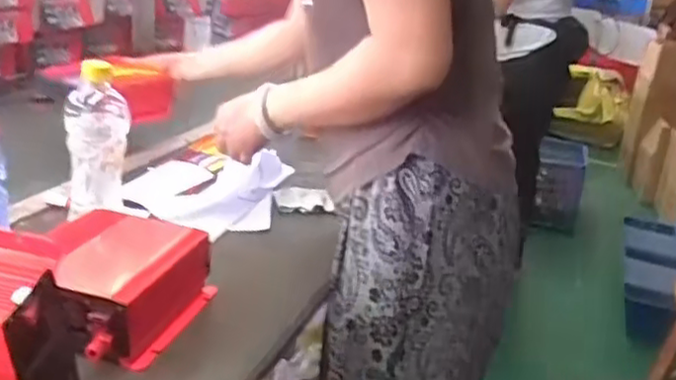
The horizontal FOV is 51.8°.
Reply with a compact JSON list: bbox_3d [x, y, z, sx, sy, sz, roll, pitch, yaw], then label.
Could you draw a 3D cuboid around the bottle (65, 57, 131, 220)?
[{"bbox_3d":[-0.274,-0.053,0.795,0.066,0.218,0.058,-2,42,-20],"label":"bottle"}]

